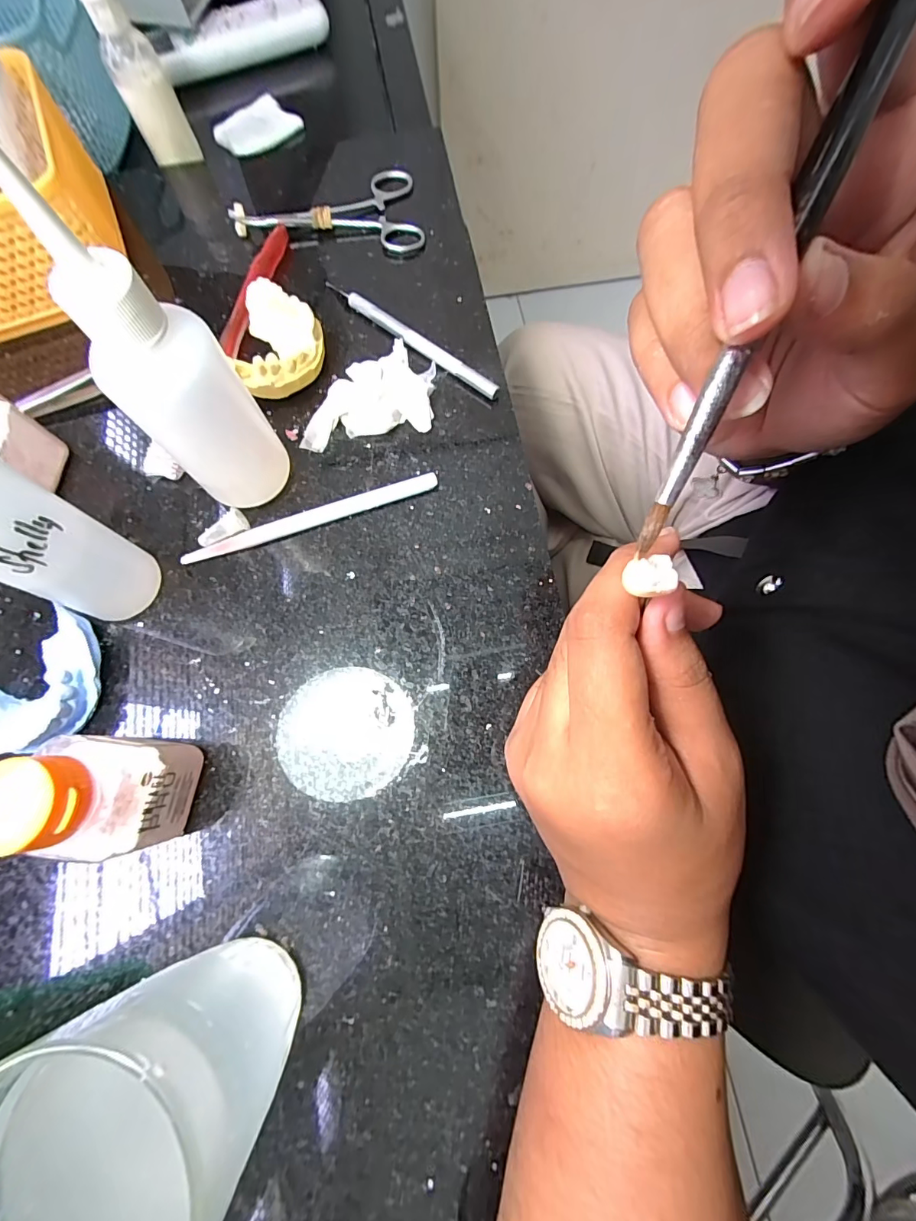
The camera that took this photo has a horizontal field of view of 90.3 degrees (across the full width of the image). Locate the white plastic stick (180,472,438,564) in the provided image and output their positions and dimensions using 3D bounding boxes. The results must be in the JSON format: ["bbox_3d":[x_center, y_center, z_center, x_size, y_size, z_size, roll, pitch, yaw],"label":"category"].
[{"bbox_3d":[-0.077,-0.049,0.243,0.137,0.004,0.009,-18,75,-5],"label":"white plastic stick"}]

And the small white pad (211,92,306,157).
[{"bbox_3d":[-0.160,-0.386,0.365,0.060,0.006,0.040,-38,91,-3],"label":"small white pad"}]

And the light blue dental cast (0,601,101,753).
[{"bbox_3d":[-0.202,0.029,0.214,0.066,0.021,0.064,20,75,6],"label":"light blue dental cast"}]

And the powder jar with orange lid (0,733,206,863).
[{"bbox_3d":[-0.134,0.070,0.174,0.034,0.071,0.041,5,74,2],"label":"powder jar with orange lid"}]

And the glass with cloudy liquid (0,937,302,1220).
[{"bbox_3d":[-0.087,0.146,0.139,0.069,0.094,0.064,-42,78,-11],"label":"glass with cloudy liquid"}]

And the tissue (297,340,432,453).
[{"bbox_3d":[-0.052,-0.125,0.261,0.077,0.011,0.056,-10,74,-3],"label":"tissue"}]

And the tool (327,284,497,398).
[{"bbox_3d":[-0.030,-0.165,0.275,0.135,0.008,0.007,38,77,10],"label":"tool"}]

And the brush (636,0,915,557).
[{"bbox_3d":[0.074,-0.095,0.084,0.007,0.015,0.179,24,100,7],"label":"brush"}]

